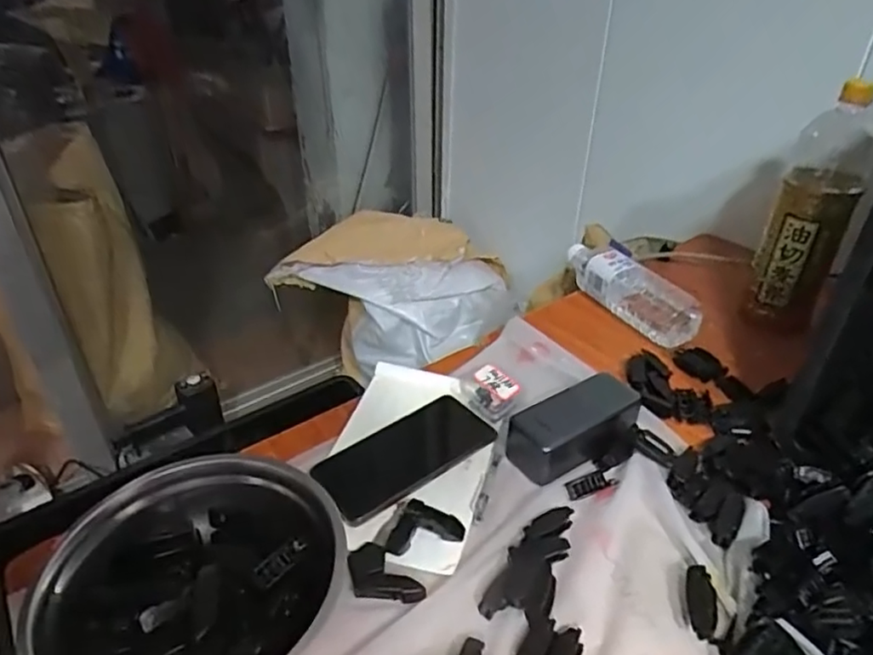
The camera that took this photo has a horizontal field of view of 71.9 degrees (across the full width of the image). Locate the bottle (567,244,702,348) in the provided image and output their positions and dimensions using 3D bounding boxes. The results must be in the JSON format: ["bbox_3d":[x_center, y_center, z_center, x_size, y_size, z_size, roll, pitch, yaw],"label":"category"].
[{"bbox_3d":[0.241,-0.054,0.777,0.053,0.056,0.207,-20,39,-26],"label":"bottle"}]

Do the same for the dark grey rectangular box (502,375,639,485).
[{"bbox_3d":[0.133,0.092,0.575,0.123,0.041,0.059,-18,38,-23],"label":"dark grey rectangular box"}]

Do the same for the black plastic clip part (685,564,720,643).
[{"bbox_3d":[0.199,0.206,0.451,0.022,0.006,0.049,1,64,6],"label":"black plastic clip part"}]

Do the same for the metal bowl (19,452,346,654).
[{"bbox_3d":[-0.165,0.188,0.430,0.193,0.073,0.196,0,34,0],"label":"metal bowl"}]

